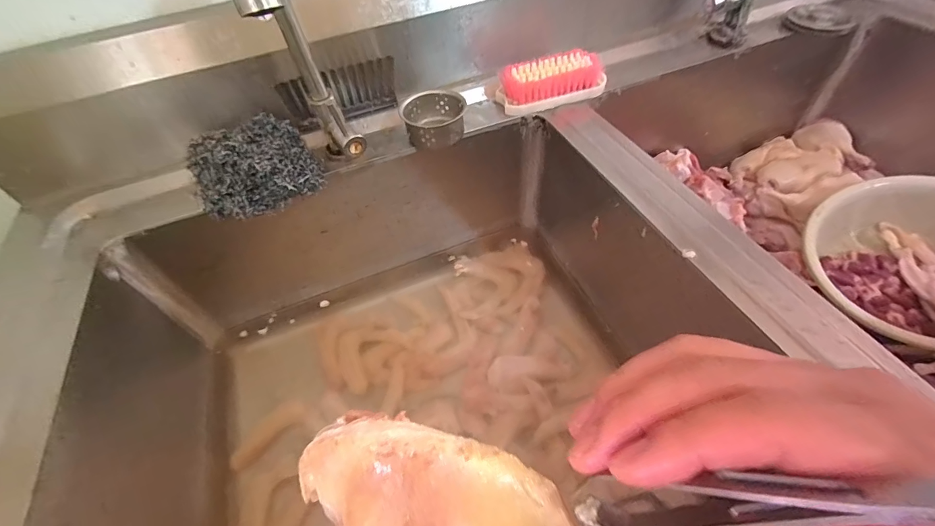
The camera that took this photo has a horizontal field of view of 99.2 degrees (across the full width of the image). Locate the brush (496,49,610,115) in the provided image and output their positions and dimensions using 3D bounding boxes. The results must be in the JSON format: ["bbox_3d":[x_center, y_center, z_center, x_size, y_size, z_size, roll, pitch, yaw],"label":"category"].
[{"bbox_3d":[0.105,-0.226,0.494,0.132,0.039,0.055,-21,53,-11],"label":"brush"}]

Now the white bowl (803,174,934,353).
[{"bbox_3d":[0.603,0.020,0.531,0.264,0.128,0.264,-9,57,14],"label":"white bowl"}]

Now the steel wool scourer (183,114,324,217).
[{"bbox_3d":[-0.225,-0.101,0.422,0.116,0.060,0.081,-30,55,-17],"label":"steel wool scourer"}]

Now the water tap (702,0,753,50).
[{"bbox_3d":[0.351,-0.344,0.527,0.057,0.108,0.076,23,58,22],"label":"water tap"}]

